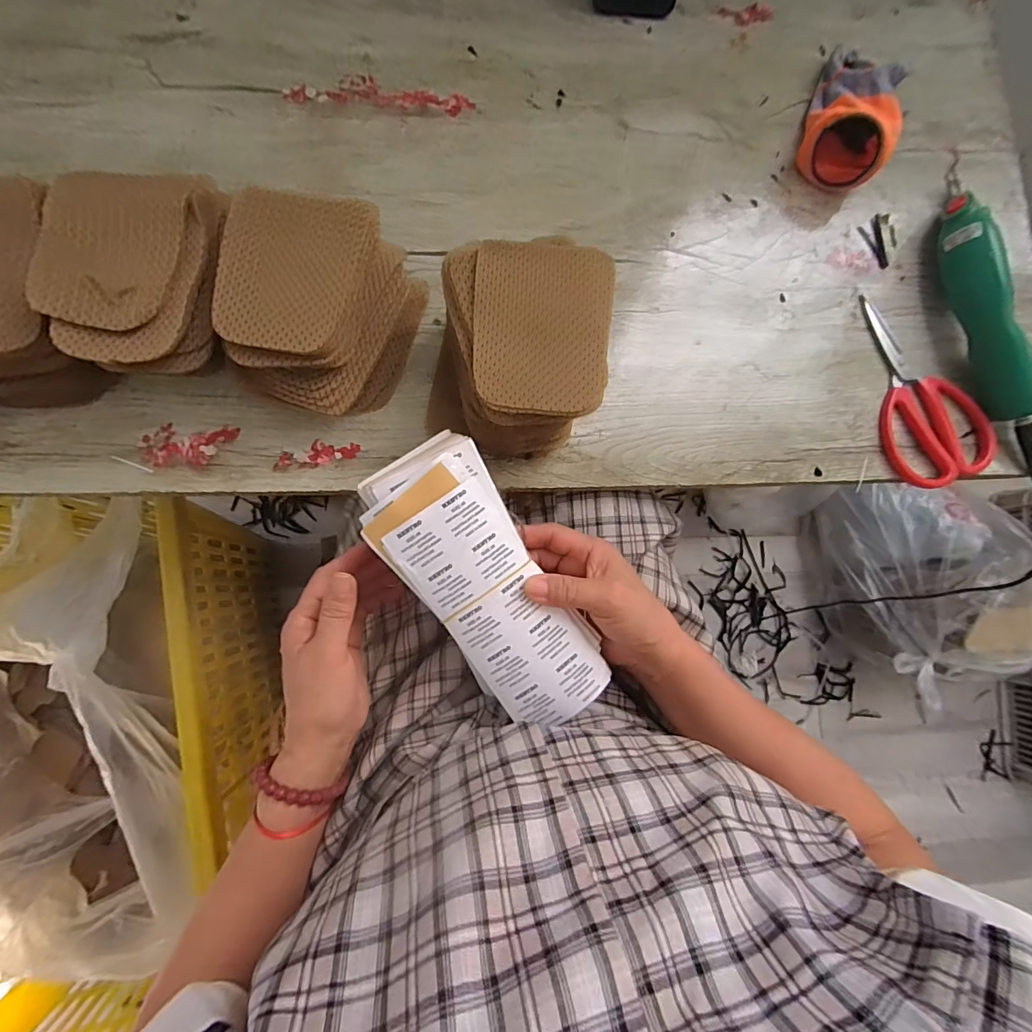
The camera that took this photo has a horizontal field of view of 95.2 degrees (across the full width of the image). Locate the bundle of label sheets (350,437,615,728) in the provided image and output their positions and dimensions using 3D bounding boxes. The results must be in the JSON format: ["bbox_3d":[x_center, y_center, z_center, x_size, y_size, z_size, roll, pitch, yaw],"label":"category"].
[{"bbox_3d":[-0.018,0.050,0.326,0.087,0.028,0.211,-34,98,-9],"label":"bundle of label sheets"}]

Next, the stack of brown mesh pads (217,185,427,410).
[{"bbox_3d":[-0.149,-0.158,0.360,0.126,0.081,0.150,19,81,-2],"label":"stack of brown mesh pads"}]

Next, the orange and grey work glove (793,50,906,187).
[{"bbox_3d":[0.323,-0.393,0.445,0.072,0.049,0.156,24,80,-1],"label":"orange and grey work glove"}]

